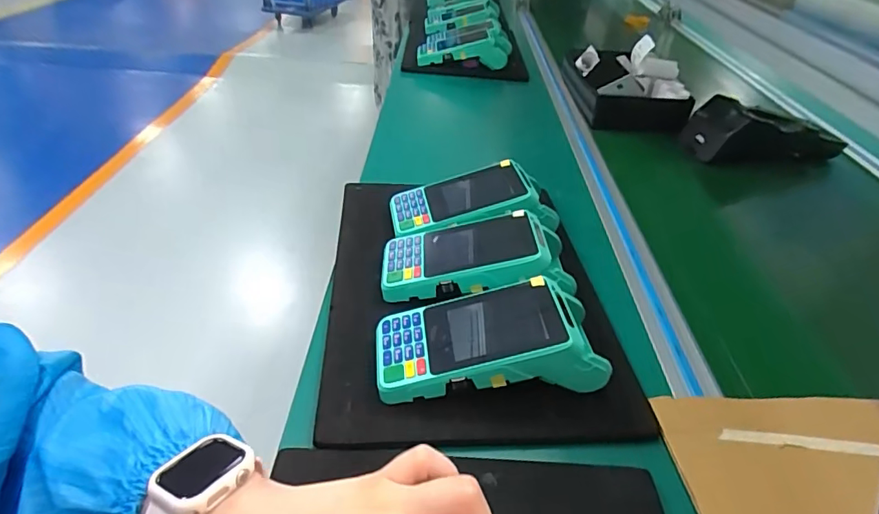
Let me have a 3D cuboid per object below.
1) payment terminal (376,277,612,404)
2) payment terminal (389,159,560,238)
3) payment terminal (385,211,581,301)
[{"bbox_3d":[0.038,0.064,0.389,0.169,0.062,0.075,0,39,-8],"label":"payment terminal"},{"bbox_3d":[0.032,-0.051,0.542,0.171,0.046,0.098,-14,38,3],"label":"payment terminal"},{"bbox_3d":[0.034,0.003,0.463,0.170,0.060,0.085,3,38,-4],"label":"payment terminal"}]

